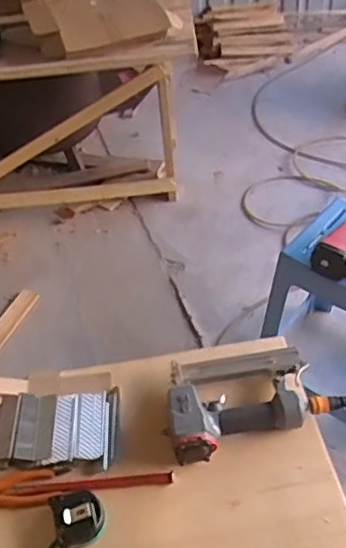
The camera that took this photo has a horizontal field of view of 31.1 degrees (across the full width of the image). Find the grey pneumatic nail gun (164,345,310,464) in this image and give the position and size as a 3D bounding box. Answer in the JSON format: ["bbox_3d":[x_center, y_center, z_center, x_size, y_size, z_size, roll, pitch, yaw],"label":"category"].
[{"bbox_3d":[0.100,0.179,0.939,0.229,0.049,0.164,-12,44,-5],"label":"grey pneumatic nail gun"}]

